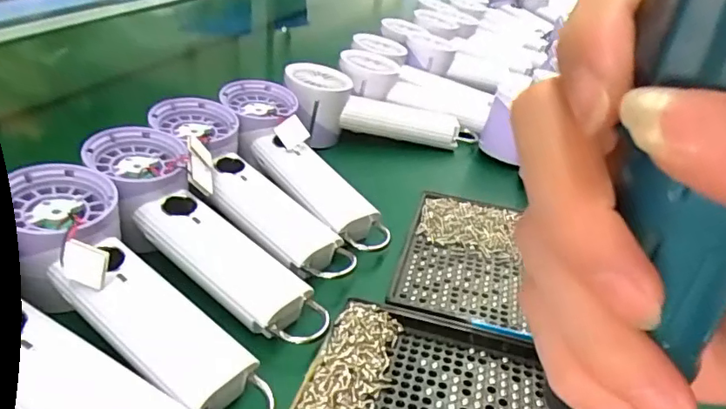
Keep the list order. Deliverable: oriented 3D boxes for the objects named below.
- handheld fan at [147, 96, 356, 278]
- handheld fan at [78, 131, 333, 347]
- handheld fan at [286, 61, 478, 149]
[{"bbox_3d":[-0.080,-0.016,0.386,0.063,0.035,0.190,-24,59,-40],"label":"handheld fan"},{"bbox_3d":[-0.101,0.020,0.340,0.189,0.041,0.058,40,43,22],"label":"handheld fan"},{"bbox_3d":[0.017,-0.088,0.535,0.182,0.072,0.066,-3,32,-16],"label":"handheld fan"}]

